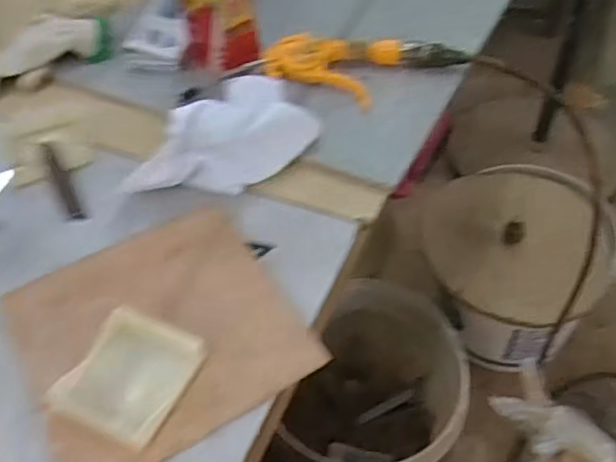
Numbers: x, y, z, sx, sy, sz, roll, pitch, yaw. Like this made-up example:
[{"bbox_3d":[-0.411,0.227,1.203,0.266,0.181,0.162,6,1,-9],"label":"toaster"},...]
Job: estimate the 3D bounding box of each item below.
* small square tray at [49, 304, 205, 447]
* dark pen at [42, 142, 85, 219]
[{"bbox_3d":[-0.118,0.097,0.414,0.074,0.014,0.081,18,53,20],"label":"small square tray"},{"bbox_3d":[-0.216,-0.044,0.545,0.012,0.004,0.096,-22,60,-21],"label":"dark pen"}]

